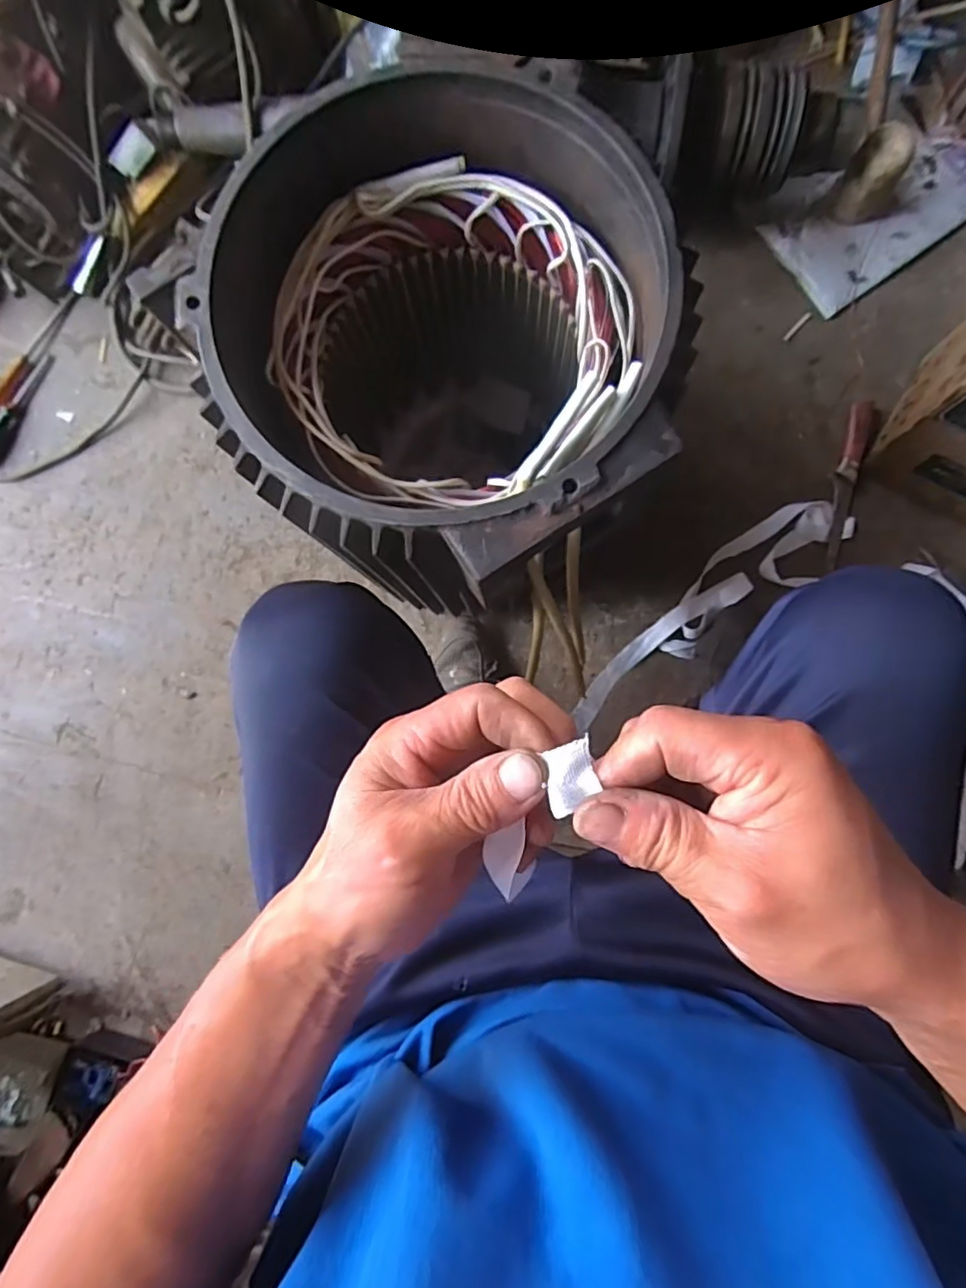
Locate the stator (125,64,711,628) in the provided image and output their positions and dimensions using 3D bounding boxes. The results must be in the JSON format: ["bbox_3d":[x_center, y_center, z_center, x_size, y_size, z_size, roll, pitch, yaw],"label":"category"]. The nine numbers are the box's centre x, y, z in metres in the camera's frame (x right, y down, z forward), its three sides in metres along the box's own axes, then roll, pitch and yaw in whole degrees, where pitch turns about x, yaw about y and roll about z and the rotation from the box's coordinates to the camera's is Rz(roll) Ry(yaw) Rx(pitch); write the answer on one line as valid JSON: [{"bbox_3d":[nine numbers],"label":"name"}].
[{"bbox_3d":[-0.007,-0.220,0.652,0.352,0.468,0.347,-1,83,5],"label":"stator"}]

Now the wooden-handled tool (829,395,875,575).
[{"bbox_3d":[0.505,-0.225,0.832,0.032,0.021,0.238,16,86,6],"label":"wooden-handled tool"}]

